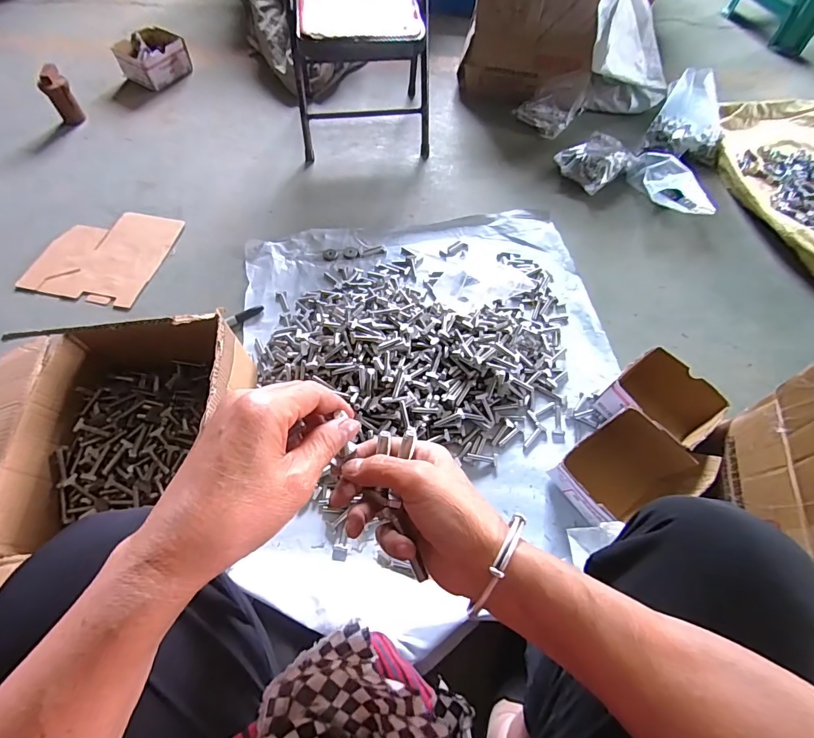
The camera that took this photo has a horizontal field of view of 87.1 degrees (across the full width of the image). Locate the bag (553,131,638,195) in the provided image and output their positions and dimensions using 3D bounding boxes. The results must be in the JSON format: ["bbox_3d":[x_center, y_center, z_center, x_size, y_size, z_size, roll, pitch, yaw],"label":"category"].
[{"bbox_3d":[0.466,-0.514,1.062,0.162,0.062,0.134,-33,65,-18],"label":"bag"}]

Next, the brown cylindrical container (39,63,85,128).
[{"bbox_3d":[-0.919,-0.727,1.134,0.064,0.107,0.049,-36,66,-19],"label":"brown cylindrical container"}]

